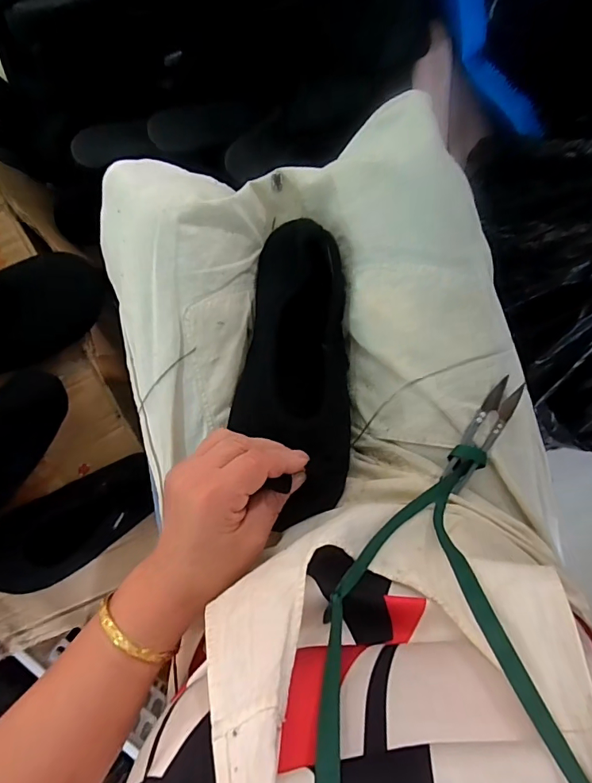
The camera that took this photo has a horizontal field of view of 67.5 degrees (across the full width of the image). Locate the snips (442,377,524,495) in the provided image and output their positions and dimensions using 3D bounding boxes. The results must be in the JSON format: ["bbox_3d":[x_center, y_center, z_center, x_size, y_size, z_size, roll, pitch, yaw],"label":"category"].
[{"bbox_3d":[0.149,0.034,0.356,0.021,0.013,0.100,33,85,-2],"label":"snips"}]

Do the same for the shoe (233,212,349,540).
[{"bbox_3d":[-0.002,-0.022,0.367,0.092,0.062,0.239,-4,82,5],"label":"shoe"}]

